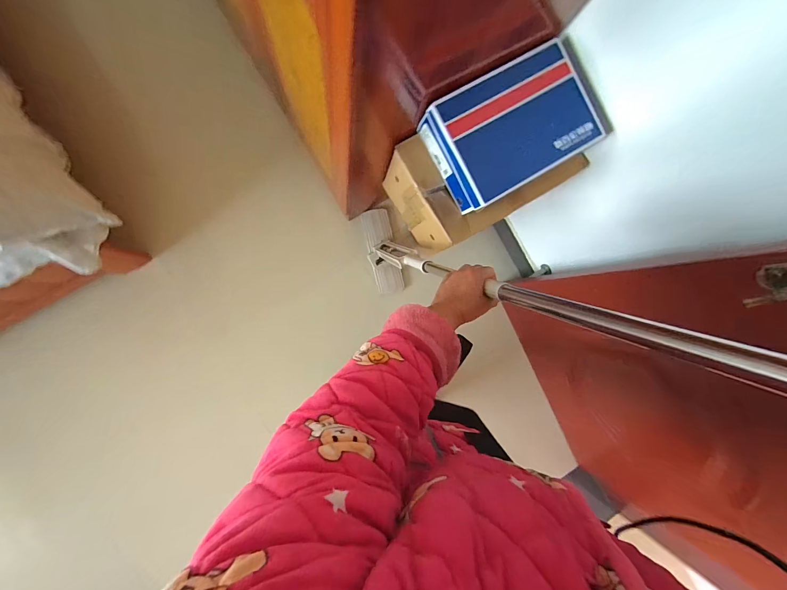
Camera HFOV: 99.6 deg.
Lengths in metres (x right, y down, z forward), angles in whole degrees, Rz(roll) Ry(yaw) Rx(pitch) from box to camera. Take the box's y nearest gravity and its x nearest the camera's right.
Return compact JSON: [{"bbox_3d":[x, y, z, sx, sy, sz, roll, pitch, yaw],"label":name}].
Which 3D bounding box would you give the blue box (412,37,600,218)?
[{"bbox_3d":[0.254,-0.350,0.720,0.327,0.099,0.229,-32,92,-8],"label":"blue box"}]

